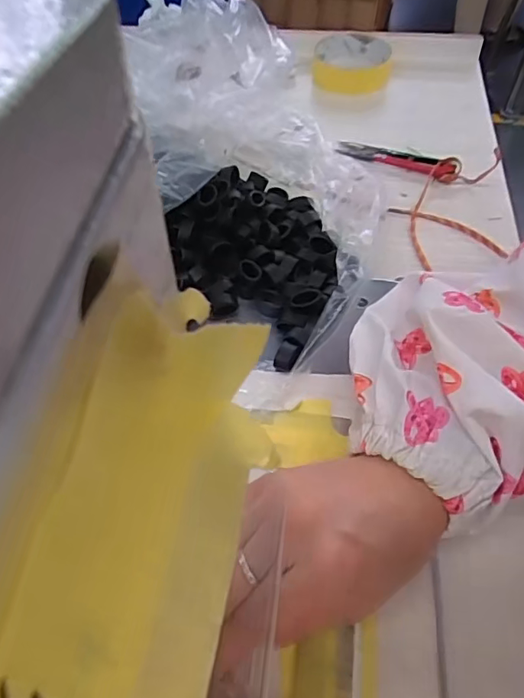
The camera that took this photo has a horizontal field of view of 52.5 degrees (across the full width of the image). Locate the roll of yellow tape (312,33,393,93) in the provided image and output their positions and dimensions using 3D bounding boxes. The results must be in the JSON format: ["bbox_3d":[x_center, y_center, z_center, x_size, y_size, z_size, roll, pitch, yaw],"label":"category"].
[{"bbox_3d":[0.093,-0.295,0.553,0.080,0.029,0.091,3,53,2],"label":"roll of yellow tape"}]

